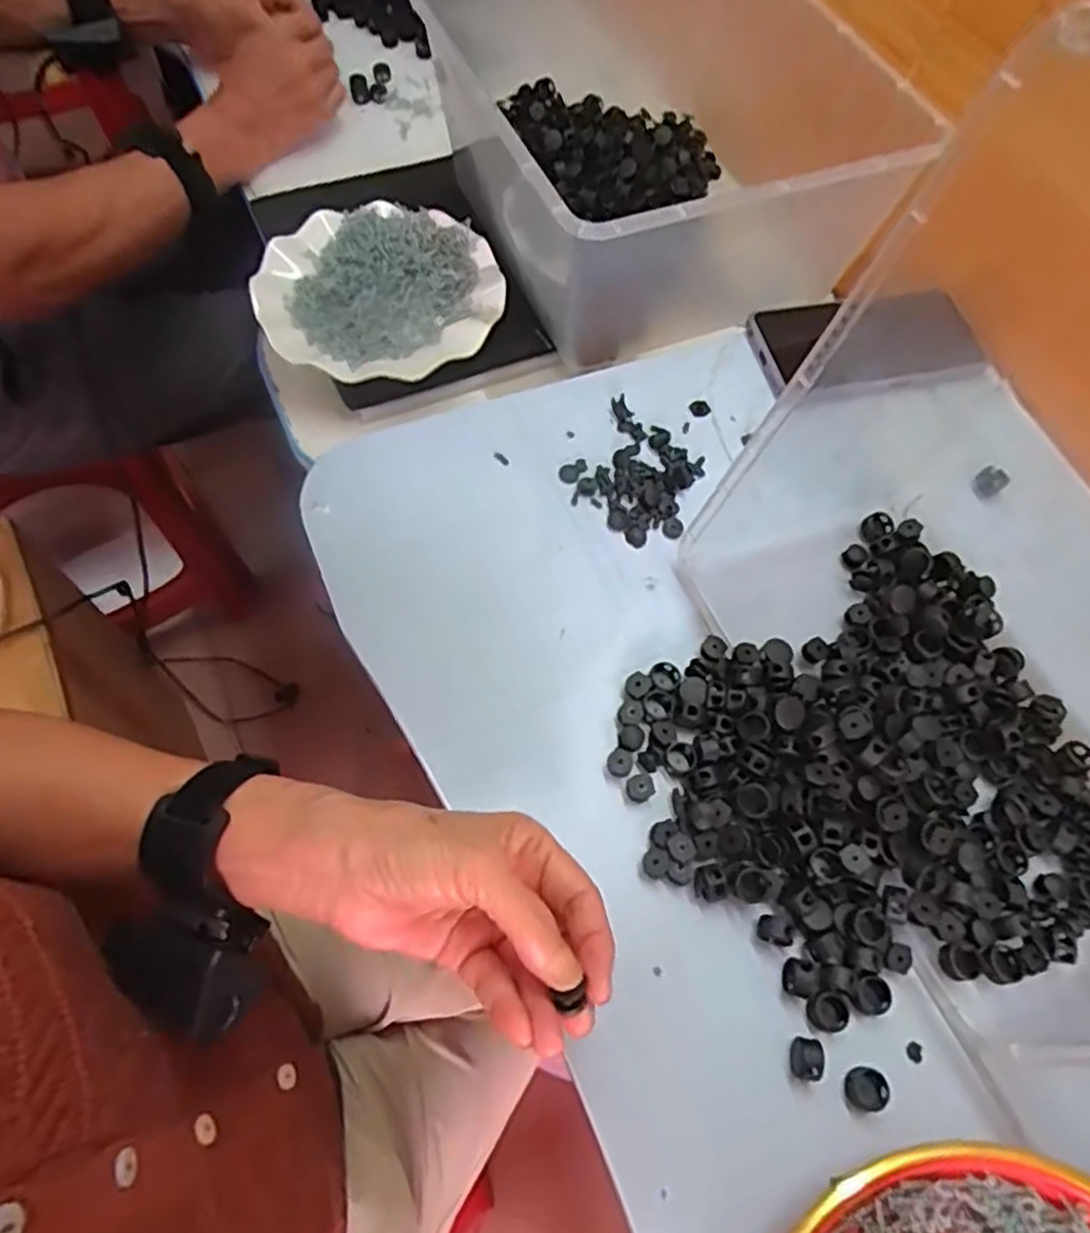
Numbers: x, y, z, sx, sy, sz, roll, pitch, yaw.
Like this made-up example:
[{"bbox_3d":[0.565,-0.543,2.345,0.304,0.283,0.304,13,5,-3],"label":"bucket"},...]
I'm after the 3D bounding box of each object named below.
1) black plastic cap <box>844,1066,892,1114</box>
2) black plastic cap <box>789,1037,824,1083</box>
[{"bbox_3d":[0.146,0.214,0.345,0.019,0.006,0.018,2,63,-3],"label":"black plastic cap"},{"bbox_3d":[0.119,0.200,0.346,0.012,0.011,0.017,10,63,1],"label":"black plastic cap"}]

